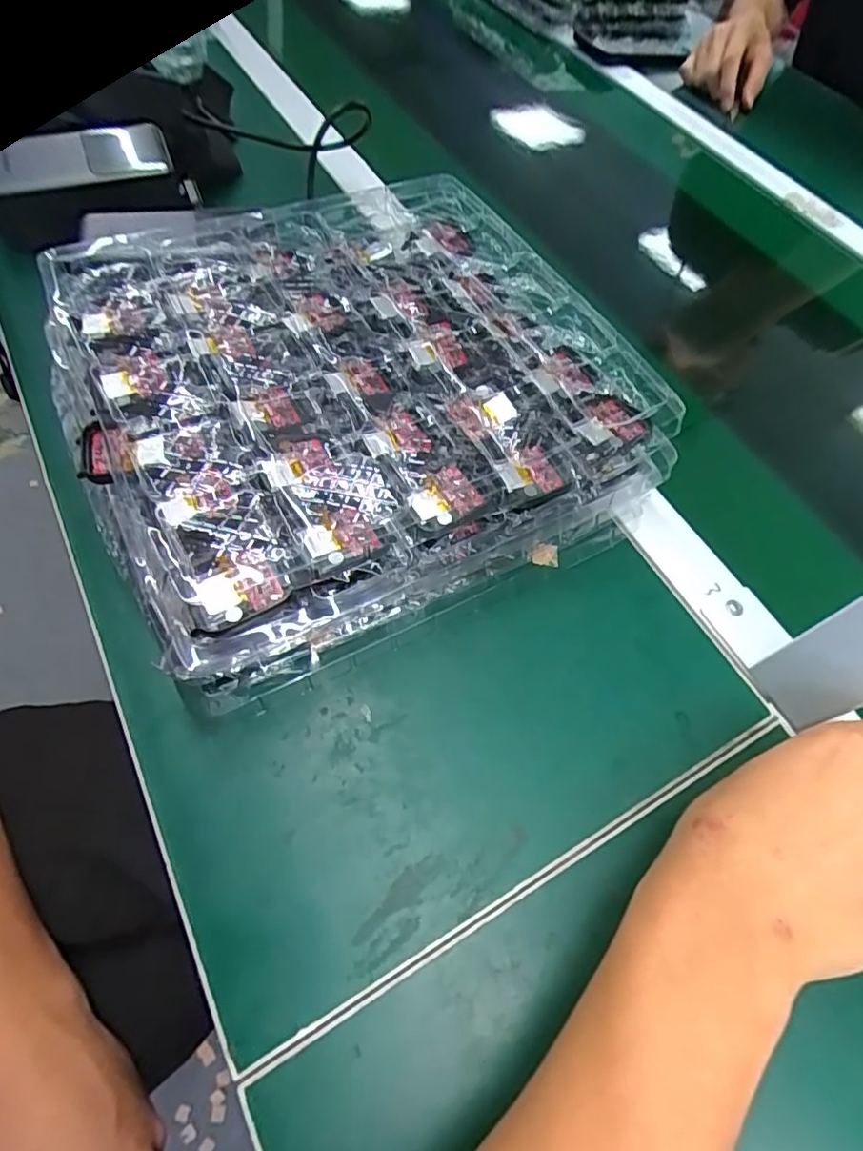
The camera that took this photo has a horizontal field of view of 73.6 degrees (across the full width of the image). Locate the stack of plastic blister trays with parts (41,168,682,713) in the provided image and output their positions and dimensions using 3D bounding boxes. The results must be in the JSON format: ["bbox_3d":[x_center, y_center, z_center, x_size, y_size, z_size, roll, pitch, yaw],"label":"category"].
[{"bbox_3d":[-0.046,-0.110,0.347,0.307,0.064,0.283,-23,65,-19],"label":"stack of plastic blister trays with parts"}]

